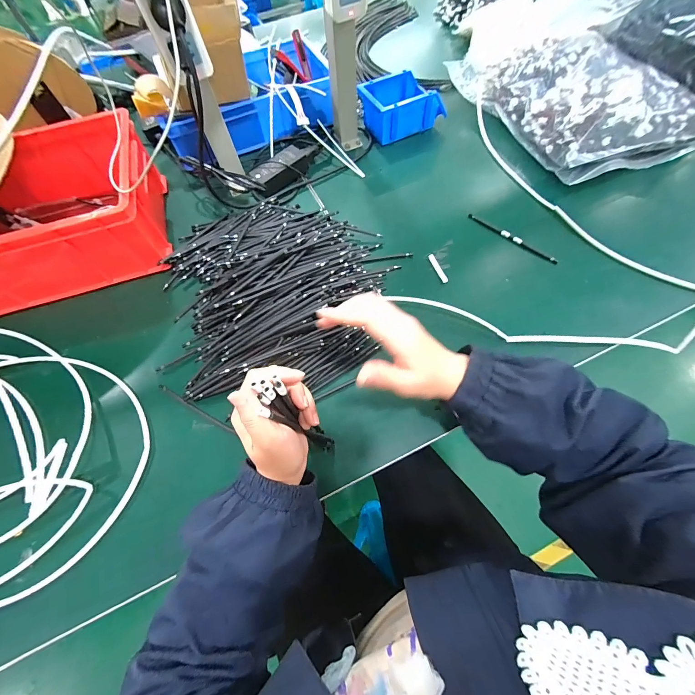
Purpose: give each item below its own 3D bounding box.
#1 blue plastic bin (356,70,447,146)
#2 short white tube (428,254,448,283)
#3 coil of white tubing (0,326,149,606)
[{"bbox_3d":[0.104,-0.483,0.646,0.145,0.072,0.105,-25,66,-9],"label":"blue plastic bin"},{"bbox_3d":[0.143,-0.126,0.509,0.010,0.009,0.060,-15,65,-6],"label":"short white tube"},{"bbox_3d":[-0.517,0.127,0.416,0.532,0.032,0.351,3,65,2],"label":"coil of white tubing"}]

